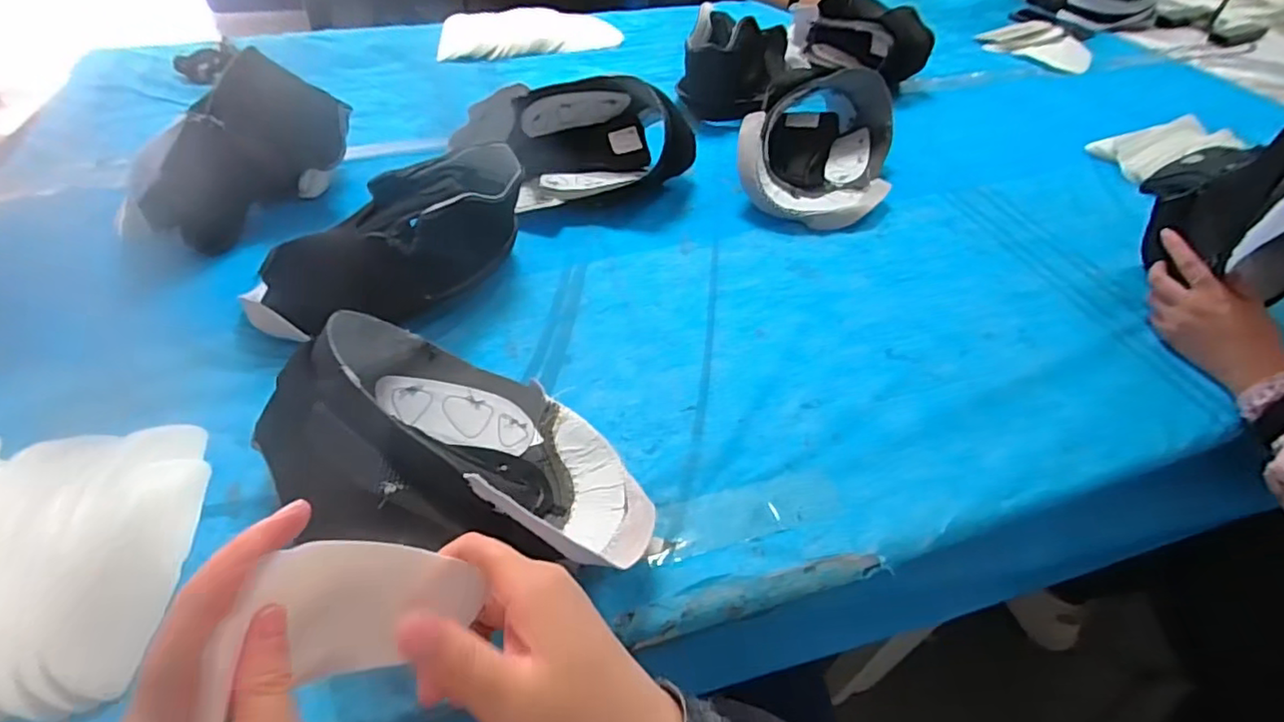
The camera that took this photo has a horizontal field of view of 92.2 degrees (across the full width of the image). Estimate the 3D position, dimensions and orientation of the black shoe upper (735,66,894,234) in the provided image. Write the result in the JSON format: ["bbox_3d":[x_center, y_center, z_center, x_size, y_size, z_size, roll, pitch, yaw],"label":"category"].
[{"bbox_3d":[0.237,-0.291,0.815,0.189,0.118,0.269,15,47,11],"label":"black shoe upper"}]

